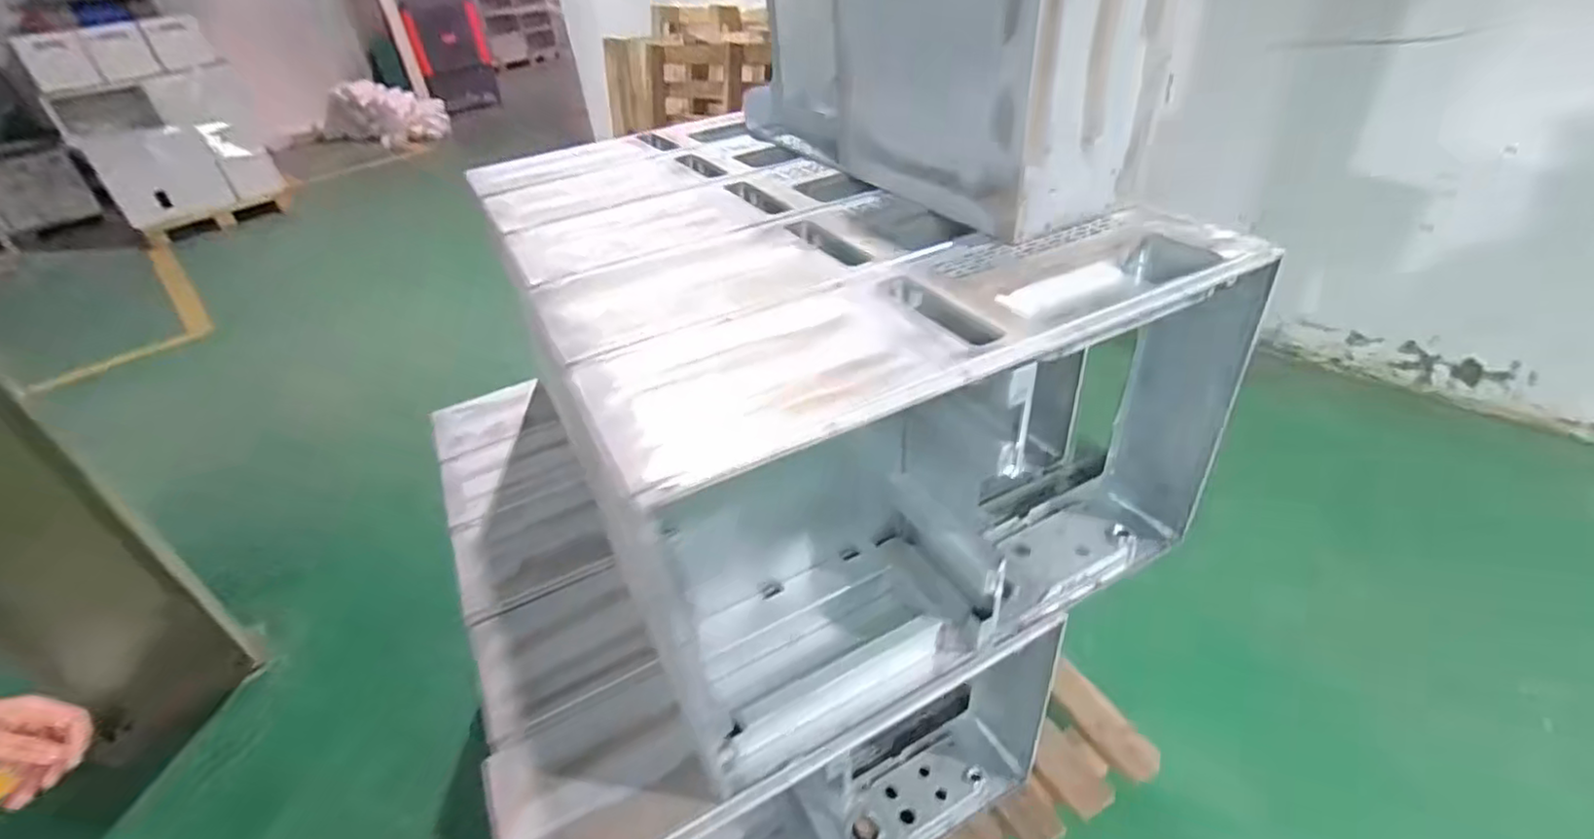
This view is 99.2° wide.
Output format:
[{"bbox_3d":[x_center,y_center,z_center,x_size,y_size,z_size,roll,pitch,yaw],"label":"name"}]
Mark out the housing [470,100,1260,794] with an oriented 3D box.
[{"bbox_3d":[0.007,-0.125,1.101,0.743,0.460,0.964,-21,38,-19],"label":"housing"}]

